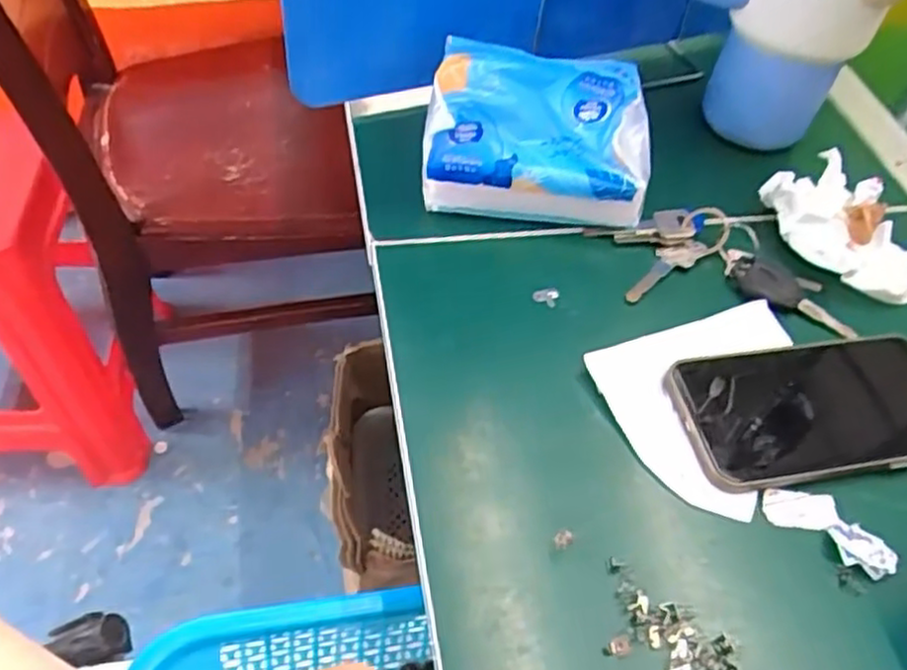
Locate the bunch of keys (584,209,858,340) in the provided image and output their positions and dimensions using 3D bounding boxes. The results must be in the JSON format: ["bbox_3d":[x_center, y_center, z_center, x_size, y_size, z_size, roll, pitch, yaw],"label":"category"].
[{"bbox_3d":[0.166,-0.049,0.457,0.155,0.014,0.077,8,52,0],"label":"bunch of keys"}]

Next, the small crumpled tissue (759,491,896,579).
[{"bbox_3d":[0.186,0.093,0.359,0.062,0.010,0.031,33,56,18],"label":"small crumpled tissue"}]

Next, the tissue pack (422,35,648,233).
[{"bbox_3d":[0.053,-0.124,0.464,0.139,0.087,0.076,7,52,-1],"label":"tissue pack"}]

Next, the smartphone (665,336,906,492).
[{"bbox_3d":[0.198,0.039,0.397,0.150,0.011,0.078,-4,53,-10],"label":"smartphone"}]

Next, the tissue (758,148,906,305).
[{"bbox_3d":[0.263,-0.068,0.470,0.086,0.044,0.108,-19,57,-20],"label":"tissue"}]

